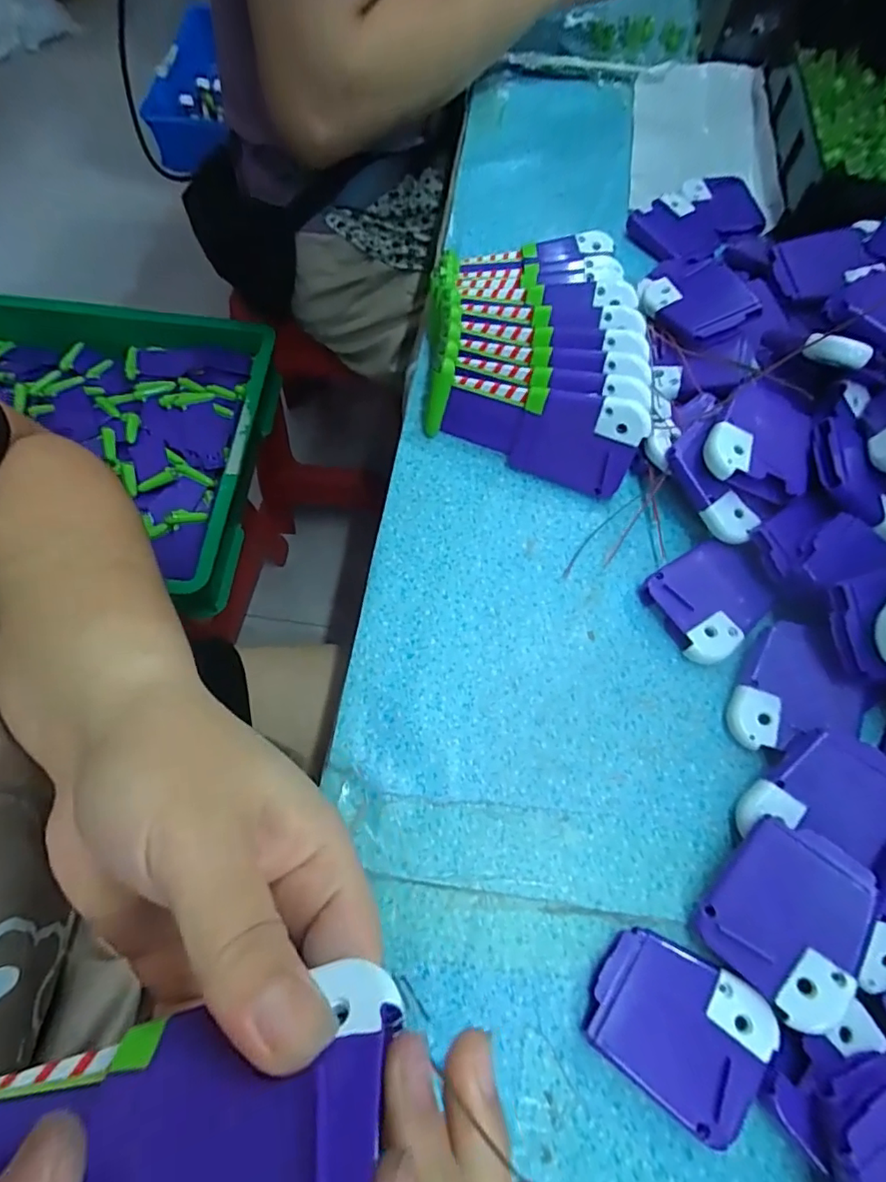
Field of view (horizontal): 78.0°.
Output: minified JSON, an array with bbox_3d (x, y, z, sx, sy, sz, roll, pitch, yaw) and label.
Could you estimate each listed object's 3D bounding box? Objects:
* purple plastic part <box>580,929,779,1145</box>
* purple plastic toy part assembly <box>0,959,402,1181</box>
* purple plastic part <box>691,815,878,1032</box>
[{"bbox_3d":[0.088,0.163,0.207,0.061,0.011,0.049,33,68,11],"label":"purple plastic part"},{"bbox_3d":[-0.068,0.115,0.111,0.117,0.008,0.049,-15,23,0],"label":"purple plastic toy part assembly"},{"bbox_3d":[0.135,0.124,0.210,0.051,0.005,0.062,37,78,30],"label":"purple plastic part"}]

